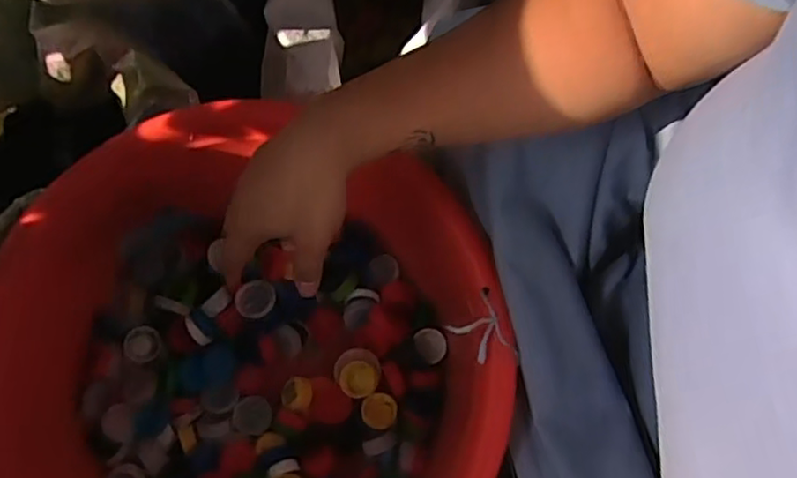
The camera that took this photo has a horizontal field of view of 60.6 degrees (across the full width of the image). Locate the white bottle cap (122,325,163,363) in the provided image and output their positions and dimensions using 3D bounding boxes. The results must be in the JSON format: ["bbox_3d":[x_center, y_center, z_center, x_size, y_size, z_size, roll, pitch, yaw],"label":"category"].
[{"bbox_3d":[-0.225,0.092,0.597,0.032,0.011,0.031,0,75,2],"label":"white bottle cap"}]

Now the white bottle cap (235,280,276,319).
[{"bbox_3d":[-0.123,0.053,0.593,0.032,0.017,0.033,0,75,2],"label":"white bottle cap"}]

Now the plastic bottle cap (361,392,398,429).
[{"bbox_3d":[-0.016,0.147,0.583,0.031,0.007,0.030,6,69,-15],"label":"plastic bottle cap"}]

